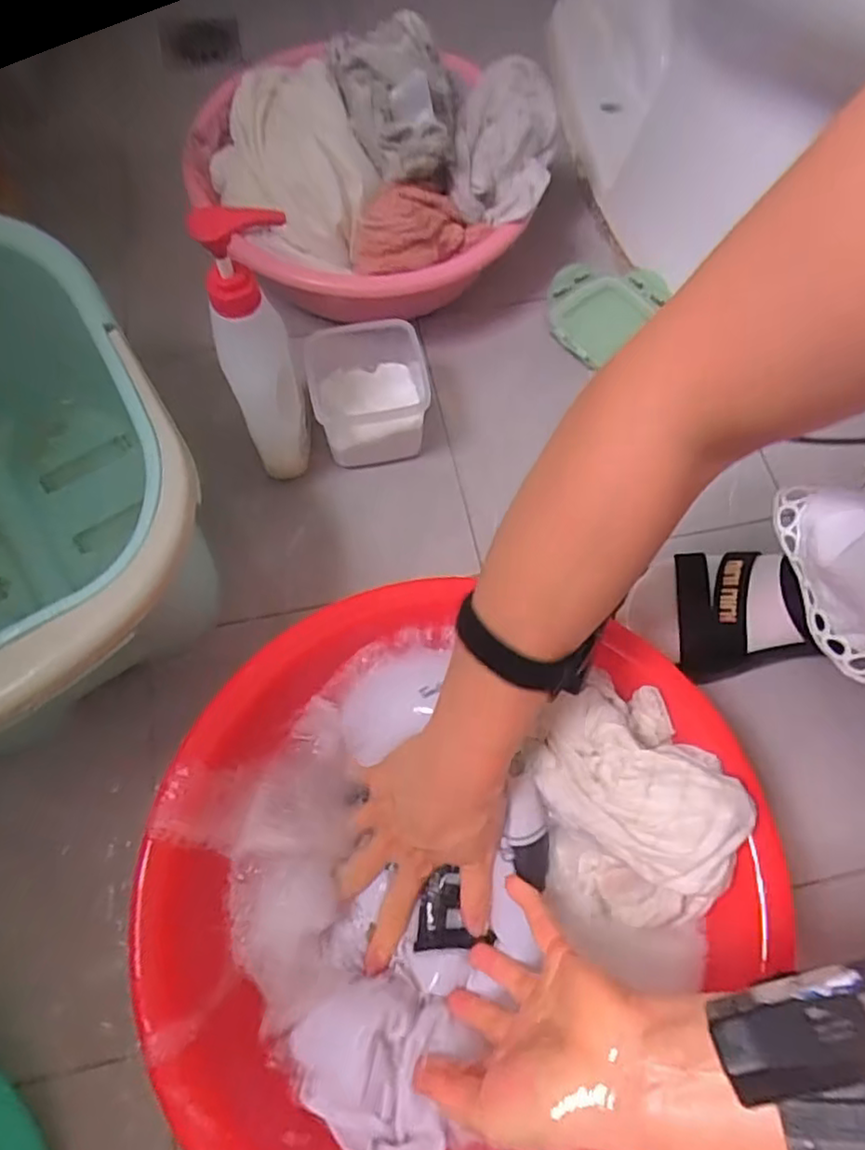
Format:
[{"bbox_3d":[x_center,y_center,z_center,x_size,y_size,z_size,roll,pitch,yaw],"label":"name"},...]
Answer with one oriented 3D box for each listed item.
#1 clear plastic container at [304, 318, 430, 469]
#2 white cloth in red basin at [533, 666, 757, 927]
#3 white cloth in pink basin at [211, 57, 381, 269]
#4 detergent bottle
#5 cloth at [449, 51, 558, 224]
[{"bbox_3d":[-0.058,-0.165,0.608,0.105,0.085,0.107,-9,69,-6],"label":"clear plastic container"},{"bbox_3d":[0.126,0.139,0.424,0.109,0.080,0.164,-18,71,-9],"label":"white cloth in red basin"},{"bbox_3d":[-0.126,-0.362,0.575,0.127,0.082,0.161,-23,71,-11],"label":"white cloth in pink basin"},{"bbox_3d":[-0.127,-0.161,0.503,0.063,0.236,0.053,-19,71,-9],"label":"detergent bottle"},{"bbox_3d":[0.068,-0.398,0.608,0.094,0.051,0.143,7,101,-6],"label":"cloth"}]

